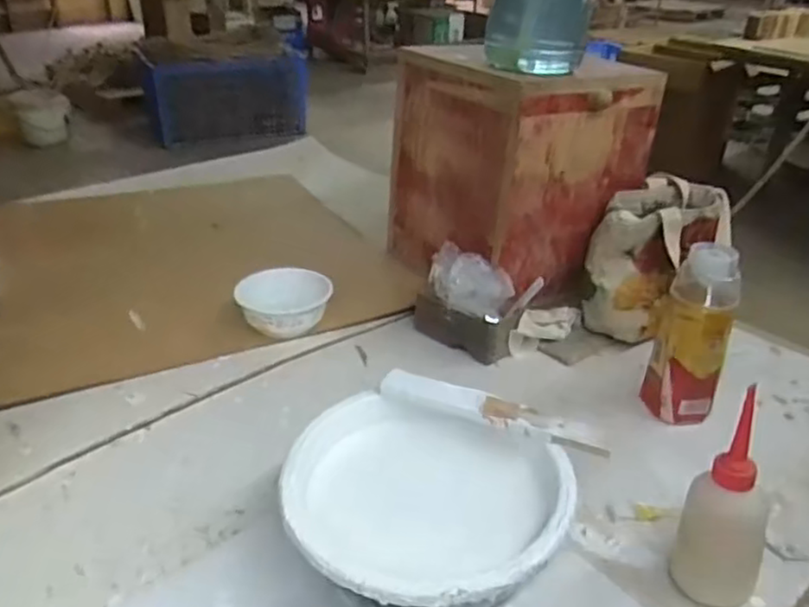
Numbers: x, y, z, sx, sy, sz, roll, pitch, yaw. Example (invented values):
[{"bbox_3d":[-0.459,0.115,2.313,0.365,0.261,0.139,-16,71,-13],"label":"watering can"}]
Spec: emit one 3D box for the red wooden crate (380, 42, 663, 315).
[{"bbox_3d":[0.152,-0.177,0.967,0.245,0.306,0.265,-18,36,-30],"label":"red wooden crate"}]

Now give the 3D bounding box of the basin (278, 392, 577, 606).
[{"bbox_3d":[0.015,0.172,0.540,0.210,0.088,0.192,1,30,-1],"label":"basin"}]

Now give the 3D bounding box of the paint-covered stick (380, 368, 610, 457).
[{"bbox_3d":[0.073,0.089,0.589,0.195,0.018,0.030,15,33,22],"label":"paint-covered stick"}]

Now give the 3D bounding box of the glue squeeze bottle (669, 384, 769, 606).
[{"bbox_3d":[0.245,0.153,0.514,0.066,0.172,0.053,17,34,25],"label":"glue squeeze bottle"}]

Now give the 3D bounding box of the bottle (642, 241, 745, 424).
[{"bbox_3d":[0.292,0.036,0.709,0.064,0.187,0.055,5,30,6],"label":"bottle"}]

